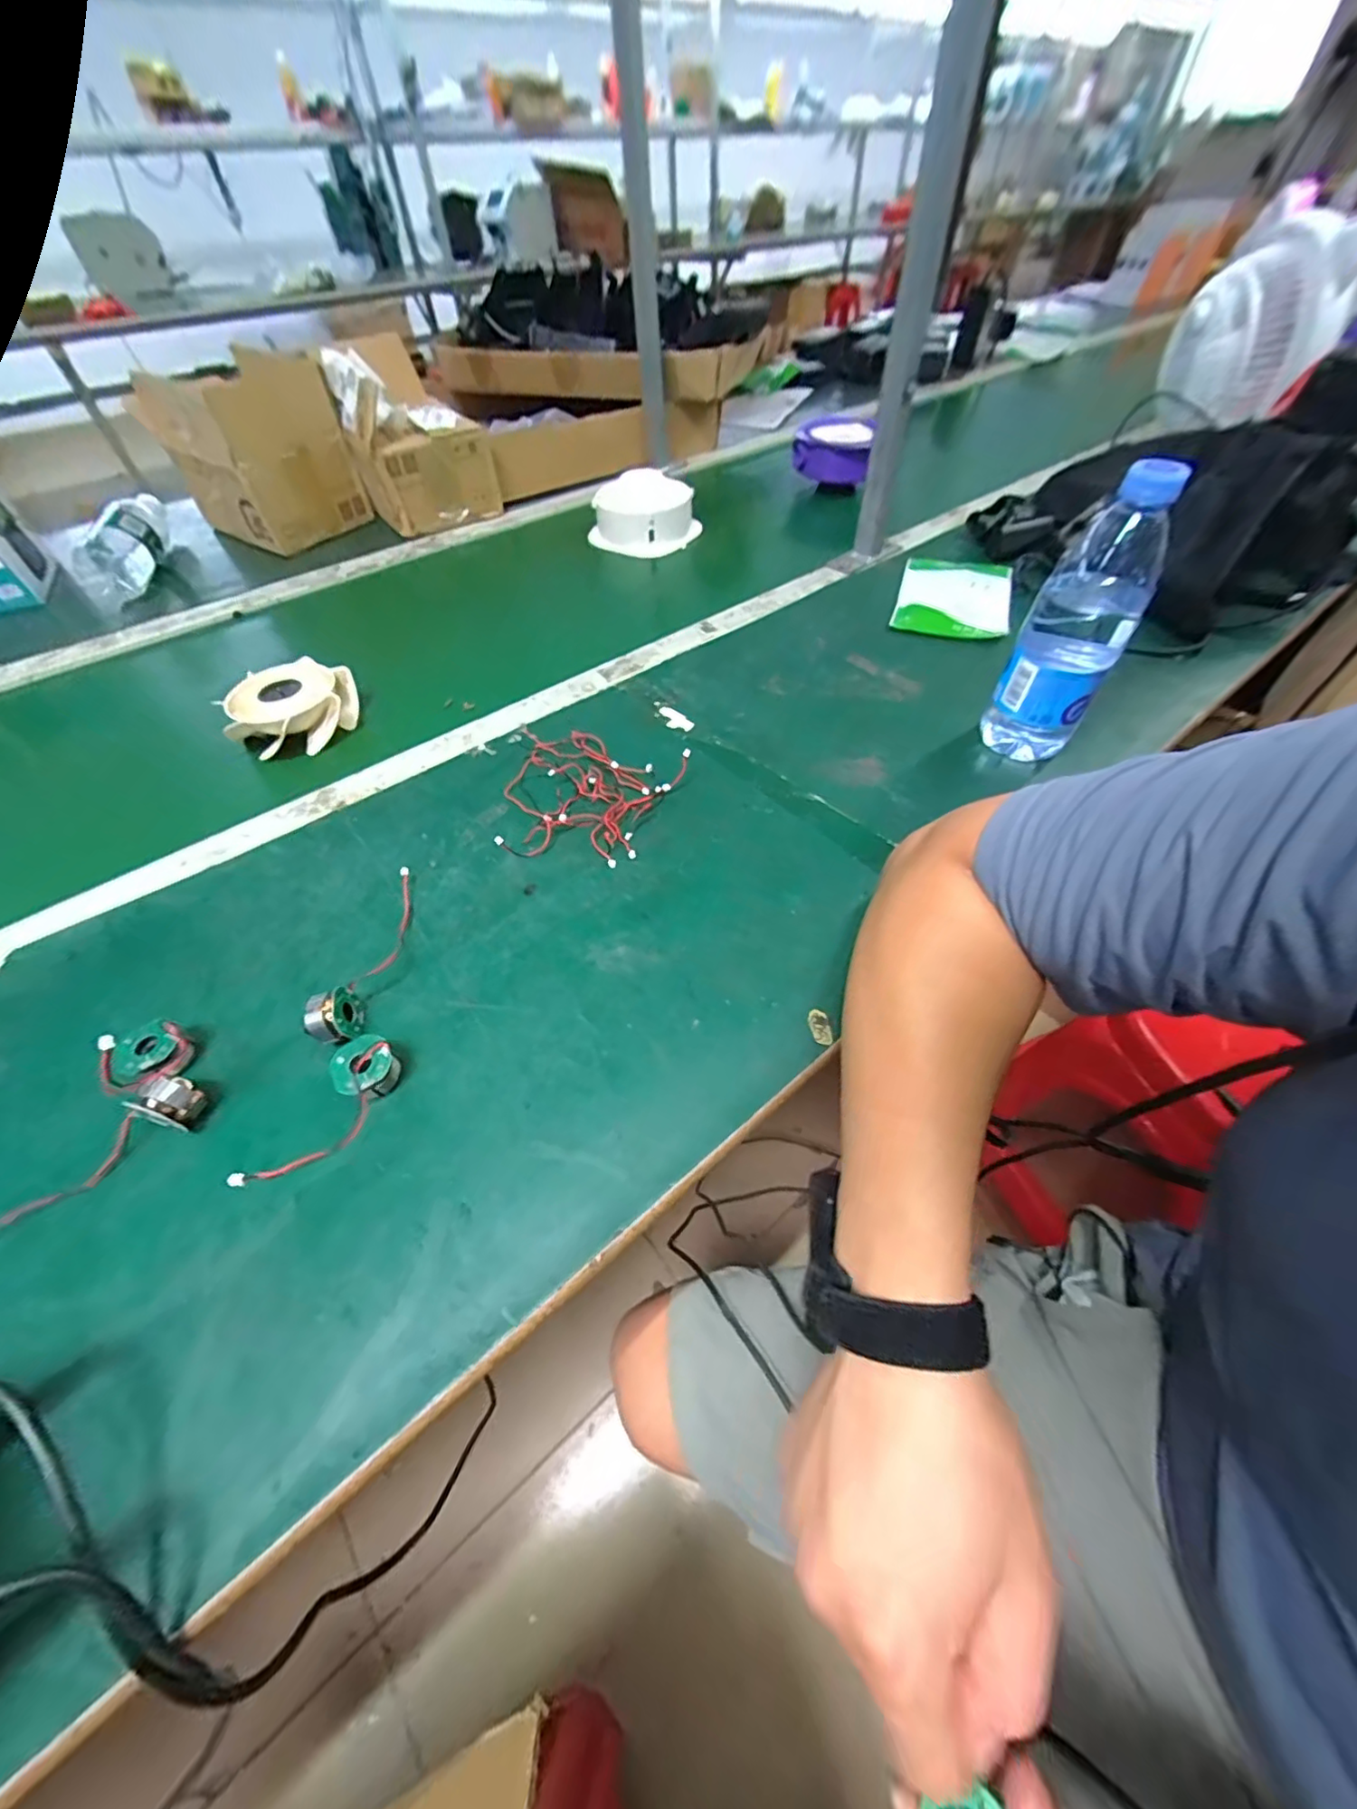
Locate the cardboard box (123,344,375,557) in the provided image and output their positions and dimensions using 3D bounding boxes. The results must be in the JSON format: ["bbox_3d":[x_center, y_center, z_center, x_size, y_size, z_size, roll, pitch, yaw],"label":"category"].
[{"bbox_3d":[-0.554,-0.605,0.771,0.165,0.183,0.171,29,58,21],"label":"cardboard box"}]

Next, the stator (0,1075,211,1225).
[{"bbox_3d":[-0.321,0.139,0.286,0.149,0.033,0.027,-34,59,-22],"label":"stator"}]

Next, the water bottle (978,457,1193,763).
[{"bbox_3d":[0.291,-0.196,0.421,0.069,0.197,0.058,23,56,18],"label":"water bottle"}]

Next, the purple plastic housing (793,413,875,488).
[{"bbox_3d":[0.237,-0.698,0.882,0.112,0.065,0.107,12,54,10],"label":"purple plastic housing"}]

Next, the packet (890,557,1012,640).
[{"bbox_3d":[0.318,-0.354,0.653,0.123,0.015,0.169,16,55,13],"label":"packet"}]

